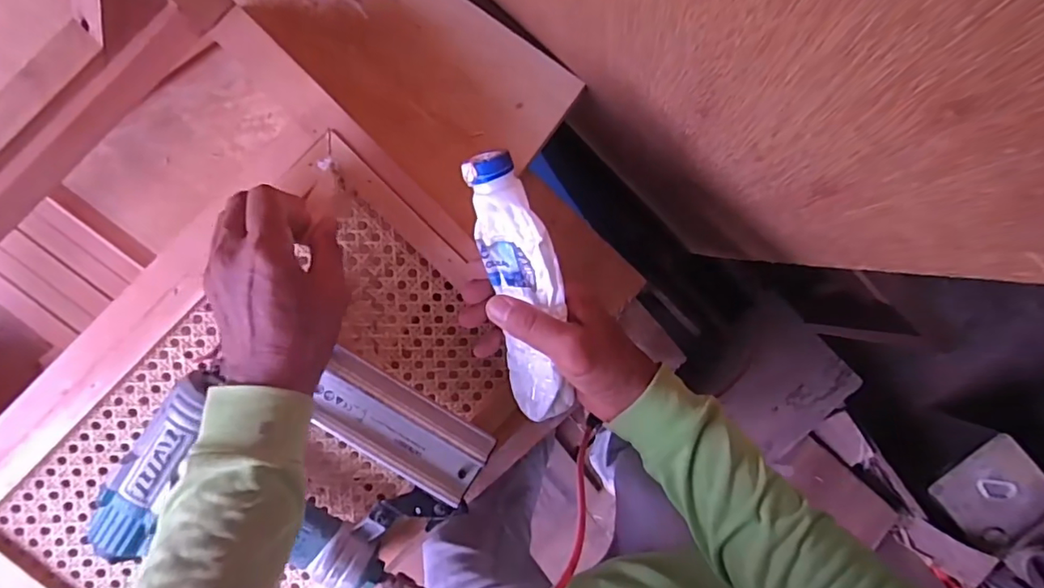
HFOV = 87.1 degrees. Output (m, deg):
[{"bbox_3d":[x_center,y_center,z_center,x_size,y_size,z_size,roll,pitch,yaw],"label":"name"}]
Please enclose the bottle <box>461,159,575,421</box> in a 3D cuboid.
[{"bbox_3d":[0.002,-0.001,0.387,0.053,0.044,0.197,-8,113,5],"label":"bottle"}]

